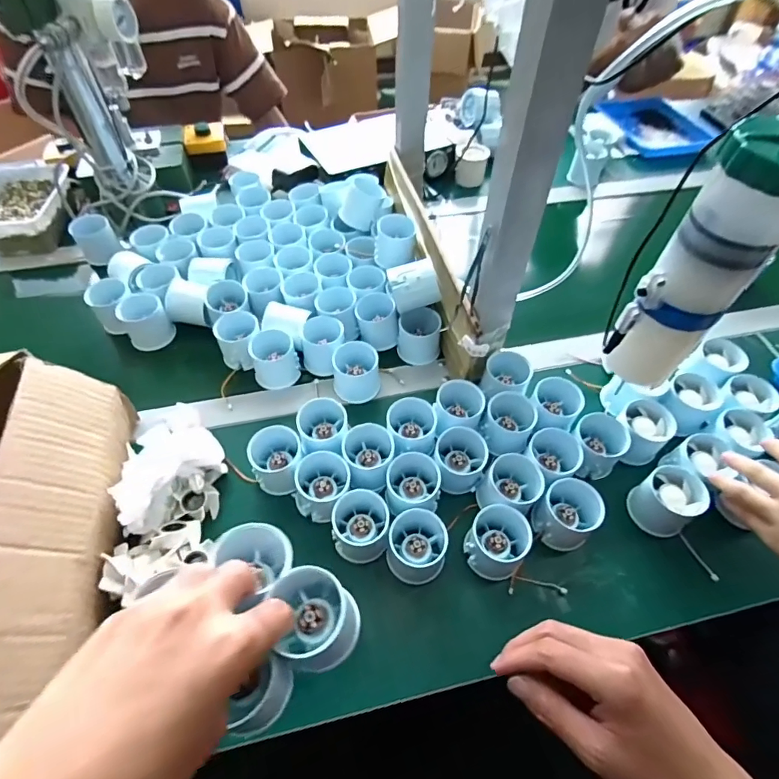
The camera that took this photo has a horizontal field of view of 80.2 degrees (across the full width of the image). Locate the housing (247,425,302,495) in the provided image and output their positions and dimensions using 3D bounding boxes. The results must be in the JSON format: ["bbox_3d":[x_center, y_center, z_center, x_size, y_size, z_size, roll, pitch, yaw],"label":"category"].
[{"bbox_3d":[-0.116,0.072,0.476,0.052,0.047,0.056,-10,54,-8],"label":"housing"}]

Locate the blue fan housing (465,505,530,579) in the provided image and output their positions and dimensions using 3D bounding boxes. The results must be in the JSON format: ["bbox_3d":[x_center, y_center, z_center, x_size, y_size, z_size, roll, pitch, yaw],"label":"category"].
[{"bbox_3d":[0.100,0.143,0.433,0.053,0.060,0.055,0,53,0],"label":"blue fan housing"}]

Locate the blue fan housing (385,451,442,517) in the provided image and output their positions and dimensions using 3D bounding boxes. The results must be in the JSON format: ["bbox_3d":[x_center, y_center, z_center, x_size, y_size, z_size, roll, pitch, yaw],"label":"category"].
[{"bbox_3d":[0.023,0.092,0.452,0.054,0.039,0.055,-1,54,-1],"label":"blue fan housing"}]

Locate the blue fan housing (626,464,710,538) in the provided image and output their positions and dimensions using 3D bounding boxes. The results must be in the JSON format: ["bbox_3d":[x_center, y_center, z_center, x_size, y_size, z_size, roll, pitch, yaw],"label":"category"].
[{"bbox_3d":[0.272,0.110,0.455,0.051,0.054,0.052,0,53,0],"label":"blue fan housing"}]

